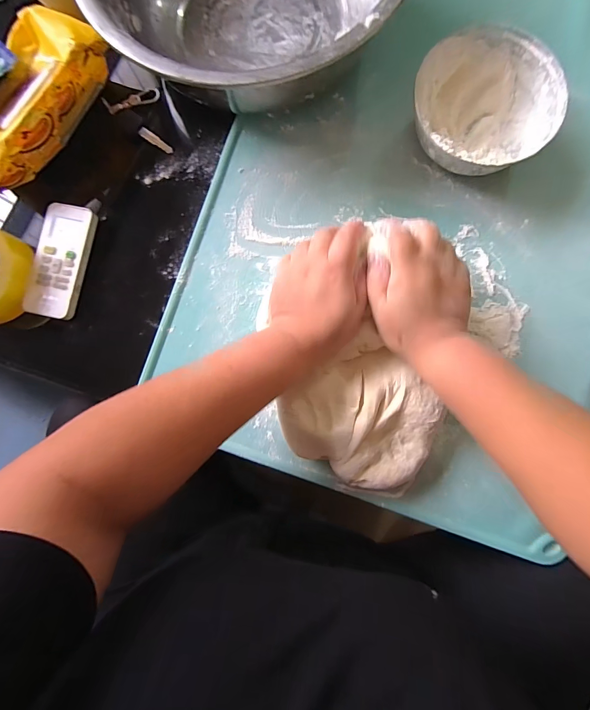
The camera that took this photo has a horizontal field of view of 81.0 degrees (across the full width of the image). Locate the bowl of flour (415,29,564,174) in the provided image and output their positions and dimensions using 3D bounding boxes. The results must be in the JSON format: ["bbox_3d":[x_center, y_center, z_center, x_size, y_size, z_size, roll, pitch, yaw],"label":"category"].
[{"bbox_3d":[0.192,-0.256,0.367,0.144,0.057,0.133,0,86,3],"label":"bowl of flour"}]

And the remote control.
[{"bbox_3d":[-0.272,-0.109,0.400,0.056,0.016,0.129,13,87,4],"label":"remote control"}]

